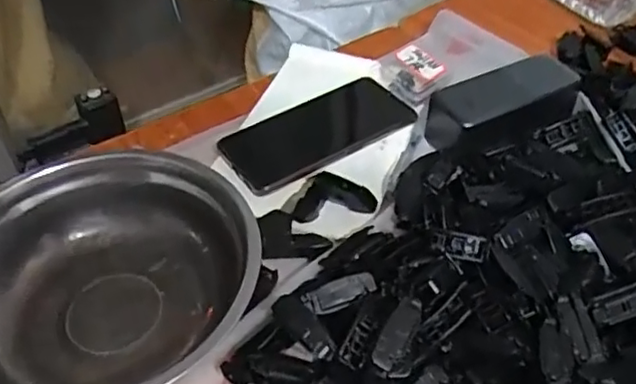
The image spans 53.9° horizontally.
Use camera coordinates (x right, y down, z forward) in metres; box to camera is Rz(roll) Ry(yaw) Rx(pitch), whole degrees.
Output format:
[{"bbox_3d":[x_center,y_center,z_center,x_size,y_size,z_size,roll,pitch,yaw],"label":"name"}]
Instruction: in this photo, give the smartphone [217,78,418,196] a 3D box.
[{"bbox_3d":[0.000,-0.054,0.559,0.166,0.014,0.078,-27,49,-23],"label":"smartphone"}]

